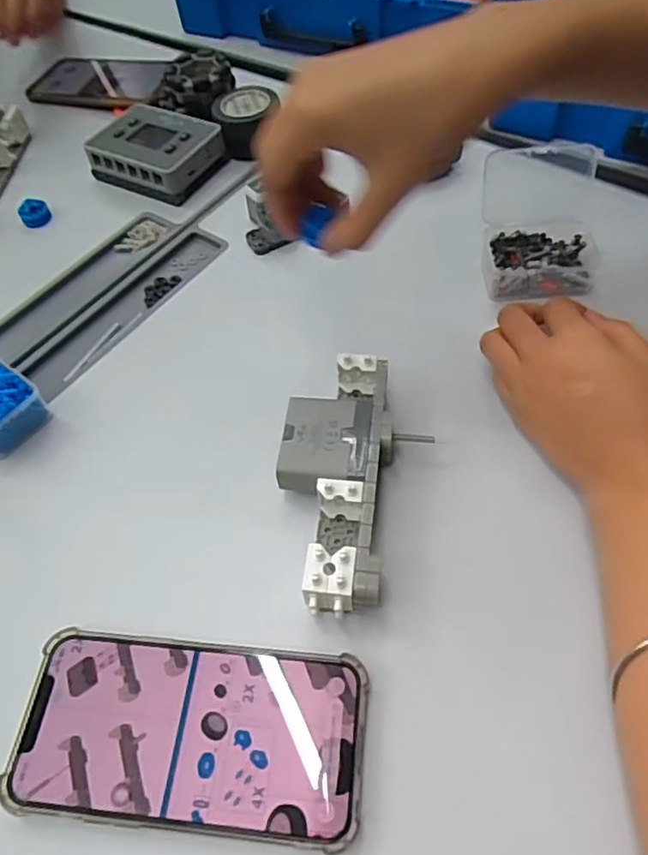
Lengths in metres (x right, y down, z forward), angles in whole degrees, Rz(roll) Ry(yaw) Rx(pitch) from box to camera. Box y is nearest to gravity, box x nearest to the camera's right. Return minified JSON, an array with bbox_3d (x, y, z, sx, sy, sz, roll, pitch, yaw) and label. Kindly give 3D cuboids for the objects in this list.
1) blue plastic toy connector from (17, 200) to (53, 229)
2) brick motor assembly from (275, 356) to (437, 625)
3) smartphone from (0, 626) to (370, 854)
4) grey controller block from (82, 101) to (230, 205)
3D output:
[{"bbox_3d":[-0.248,-0.184,0.527,0.024,0.016,0.019,-30,59,-15],"label":"blue plastic toy connector"},{"bbox_3d":[0.011,0.028,0.352,0.070,0.035,0.153,4,57,7],"label":"brick motor assembly"},{"bbox_3d":[-0.063,0.145,0.294,0.158,0.013,0.079,3,57,6],"label":"smartphone"},{"bbox_3d":[-0.147,-0.243,0.541,0.100,0.033,0.079,24,61,19],"label":"grey controller block"}]

